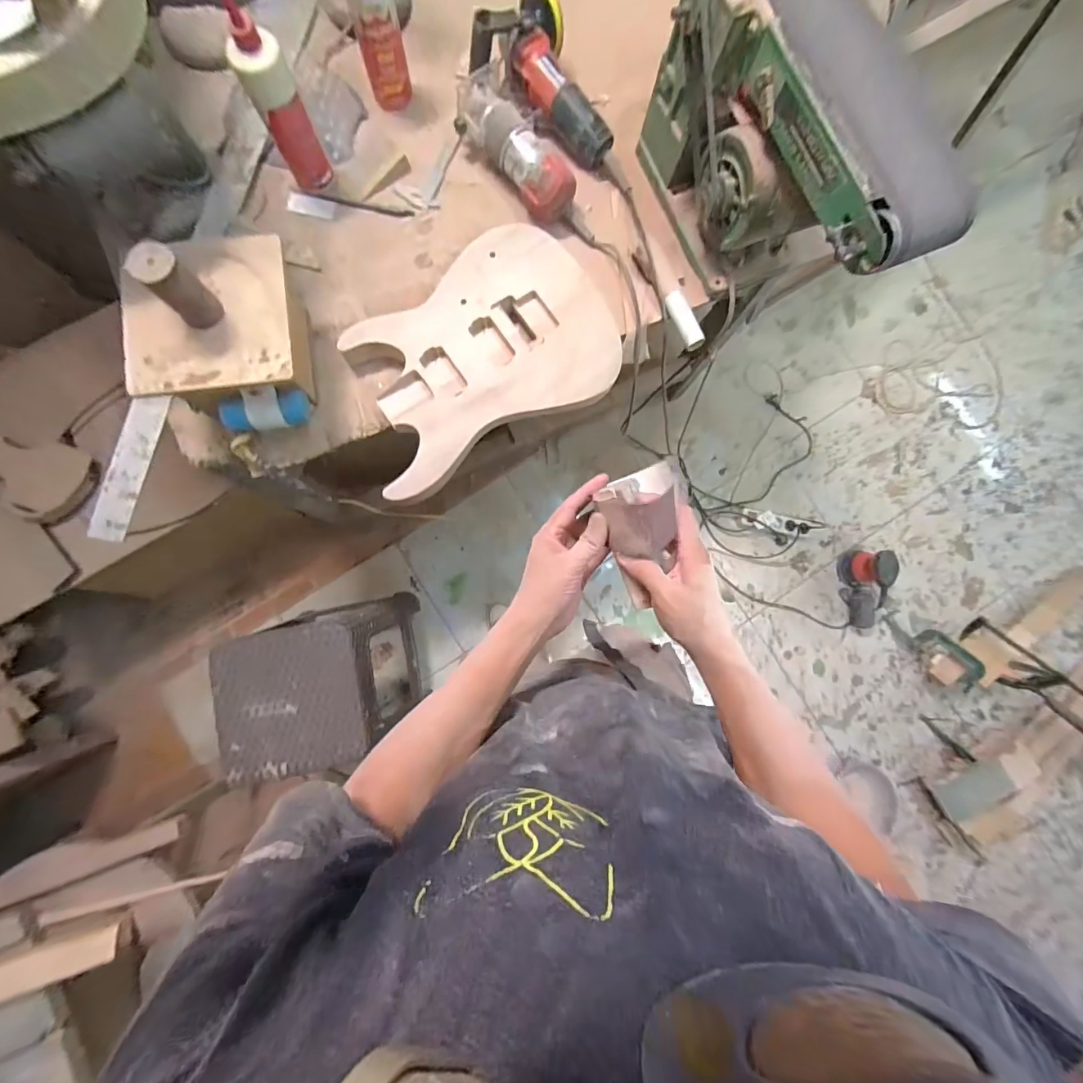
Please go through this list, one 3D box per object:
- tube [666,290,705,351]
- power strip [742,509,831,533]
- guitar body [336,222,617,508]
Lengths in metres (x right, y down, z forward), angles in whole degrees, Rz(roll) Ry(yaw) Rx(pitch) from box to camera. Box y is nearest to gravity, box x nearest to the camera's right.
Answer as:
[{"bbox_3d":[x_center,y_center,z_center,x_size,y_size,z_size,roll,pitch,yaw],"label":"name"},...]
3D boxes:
[{"bbox_3d":[0.231,-0.356,0.735,0.025,0.025,0.095,-28,87,-6],"label":"tube"},{"bbox_3d":[0.783,-0.055,1.471,0.264,0.062,0.065,11,84,-3],"label":"power strip"},{"bbox_3d":[-0.096,-0.289,0.687,0.404,0.042,0.291,-31,87,-6],"label":"guitar body"}]

